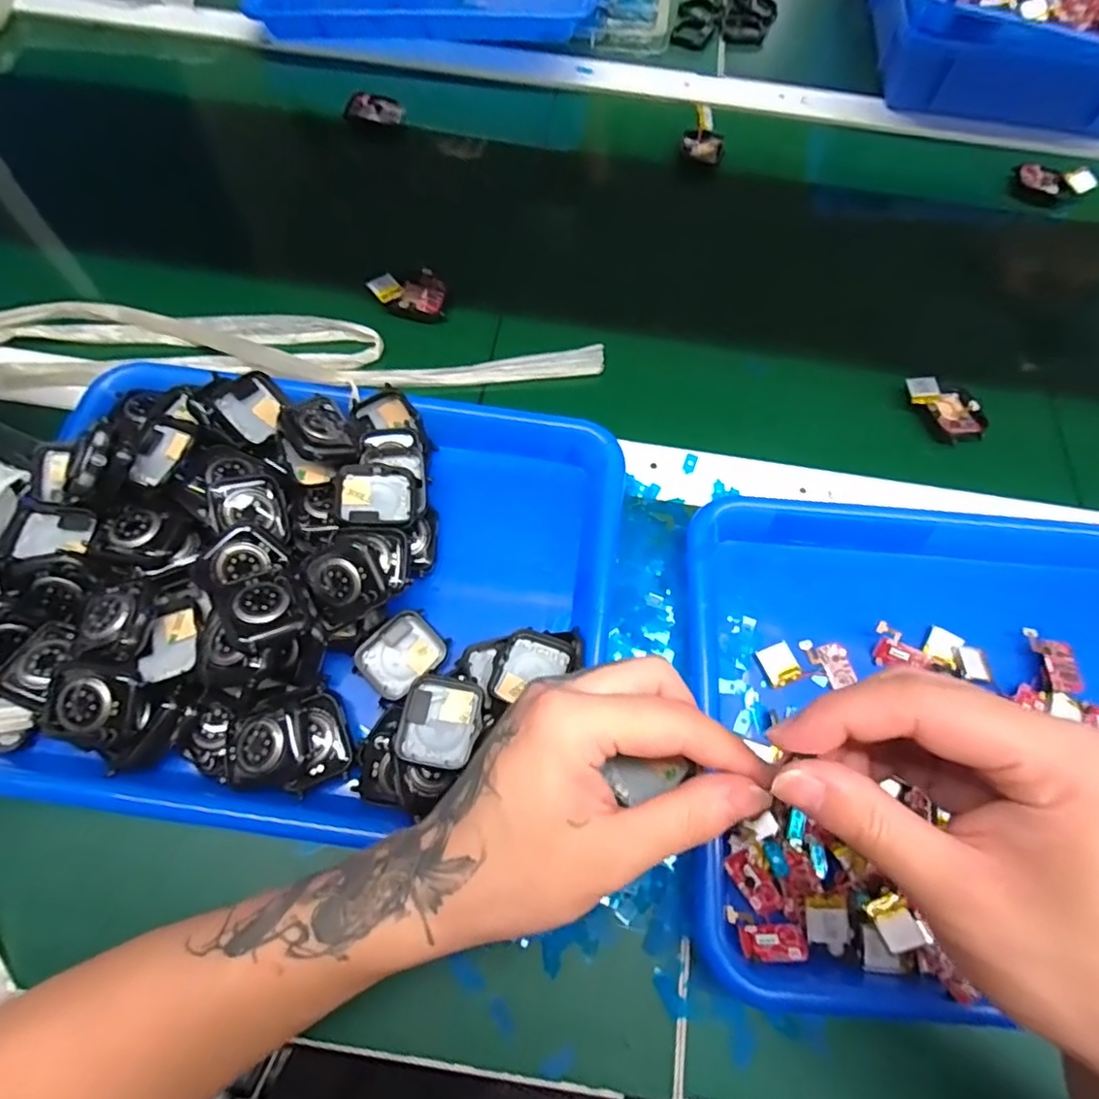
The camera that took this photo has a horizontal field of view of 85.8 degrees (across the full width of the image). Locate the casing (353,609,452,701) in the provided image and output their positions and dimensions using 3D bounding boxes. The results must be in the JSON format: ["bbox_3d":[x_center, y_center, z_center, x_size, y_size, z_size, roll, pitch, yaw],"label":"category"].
[{"bbox_3d":[-0.081,0.057,0.324,0.035,0.008,0.045,42,72,16],"label":"casing"}]

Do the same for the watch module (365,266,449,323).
[{"bbox_3d":[-0.104,-0.188,0.439,0.053,0.017,0.036,1,66,-1],"label":"watch module"}]

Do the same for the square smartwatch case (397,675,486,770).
[{"bbox_3d":[-0.053,0.085,0.292,0.038,0.004,0.043,15,62,-11],"label":"square smartwatch case"}]

